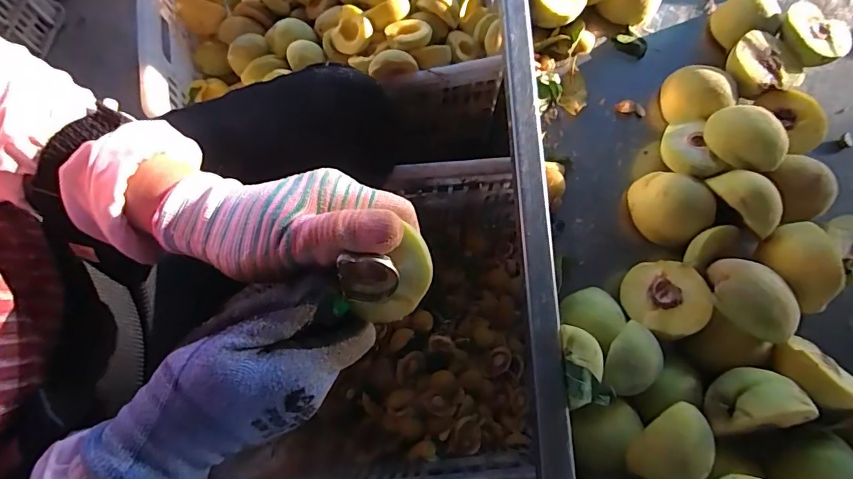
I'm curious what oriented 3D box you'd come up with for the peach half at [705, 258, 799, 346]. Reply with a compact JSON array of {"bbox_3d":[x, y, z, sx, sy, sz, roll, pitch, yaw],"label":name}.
[{"bbox_3d":[0.240,0.044,0.338,0.060,0.031,0.049,40,77,10],"label":"peach half"}]

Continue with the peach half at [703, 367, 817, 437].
[{"bbox_3d":[0.232,0.113,0.317,0.056,0.033,0.040,-7,74,-3],"label":"peach half"}]

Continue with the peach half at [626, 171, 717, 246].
[{"bbox_3d":[0.206,-0.028,0.389,0.054,0.039,0.062,-37,78,-10],"label":"peach half"}]

